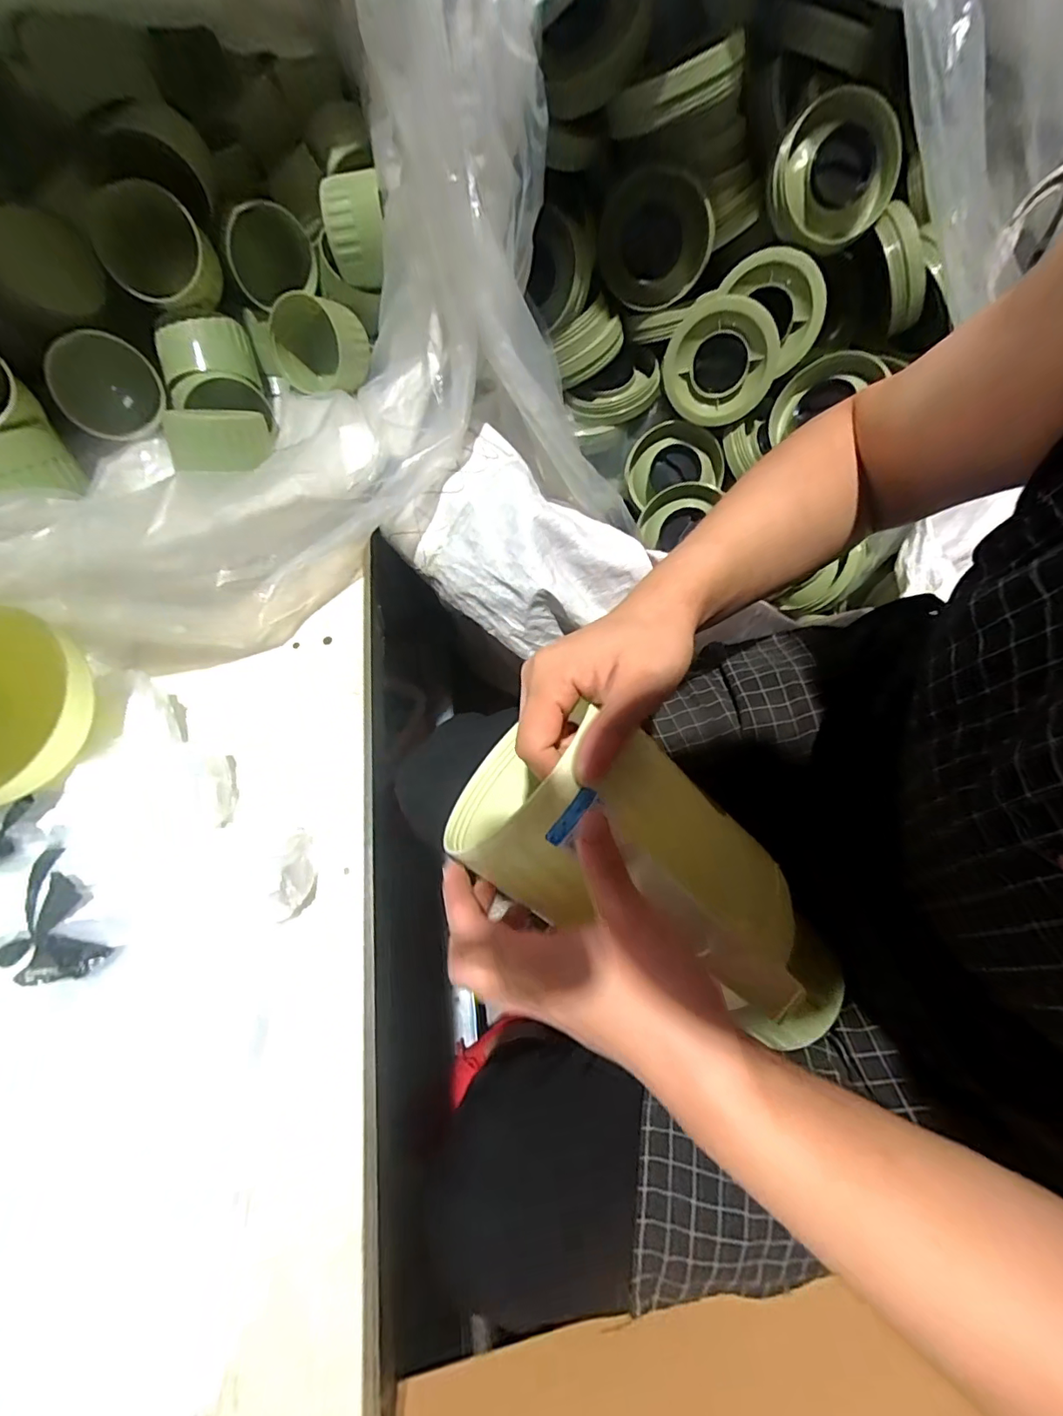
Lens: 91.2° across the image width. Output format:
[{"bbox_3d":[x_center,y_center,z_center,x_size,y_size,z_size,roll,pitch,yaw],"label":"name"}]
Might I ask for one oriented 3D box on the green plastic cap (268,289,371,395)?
[{"bbox_3d":[-0.249,-0.425,0.613,0.112,0.093,0.076,-22,67,-5],"label":"green plastic cap"}]

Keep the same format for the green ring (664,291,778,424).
[{"bbox_3d":[0.241,-0.443,0.665,0.136,0.137,0.026,-13,25,19],"label":"green ring"}]

